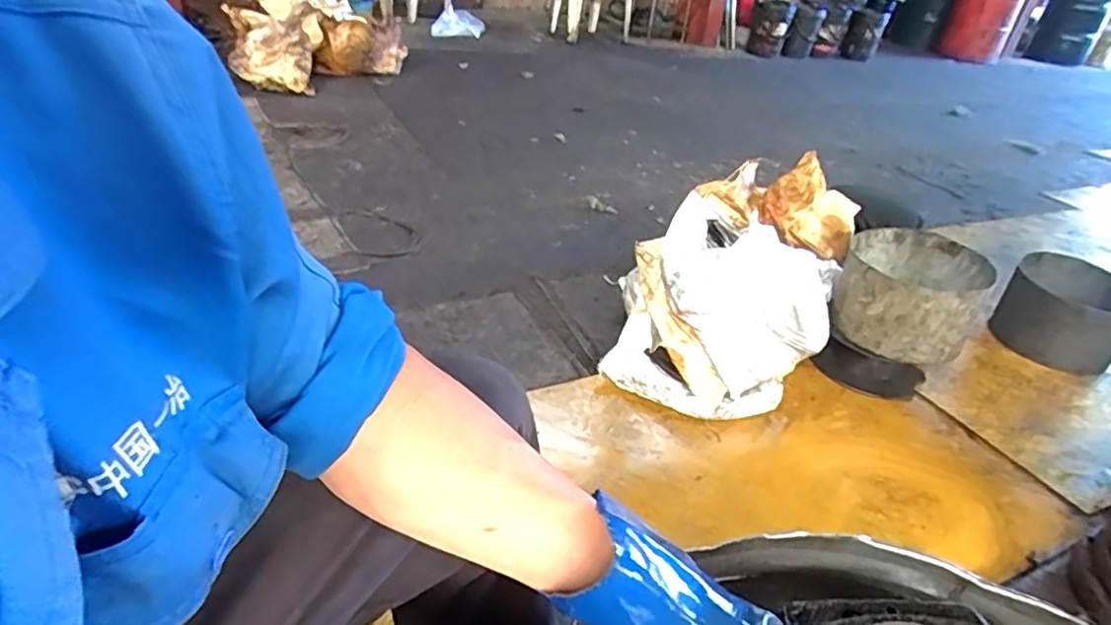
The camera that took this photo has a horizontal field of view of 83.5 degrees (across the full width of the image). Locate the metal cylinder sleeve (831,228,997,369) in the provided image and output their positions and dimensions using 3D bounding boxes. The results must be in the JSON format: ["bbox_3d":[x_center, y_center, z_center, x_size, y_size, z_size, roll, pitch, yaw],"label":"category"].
[{"bbox_3d":[0.795,-0.038,1.422,0.284,0.191,0.295,22,37,22],"label":"metal cylinder sleeve"}]

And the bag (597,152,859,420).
[{"bbox_3d":[0.424,-0.057,1.446,0.665,0.349,0.440,-11,37,-25],"label":"bag"}]

